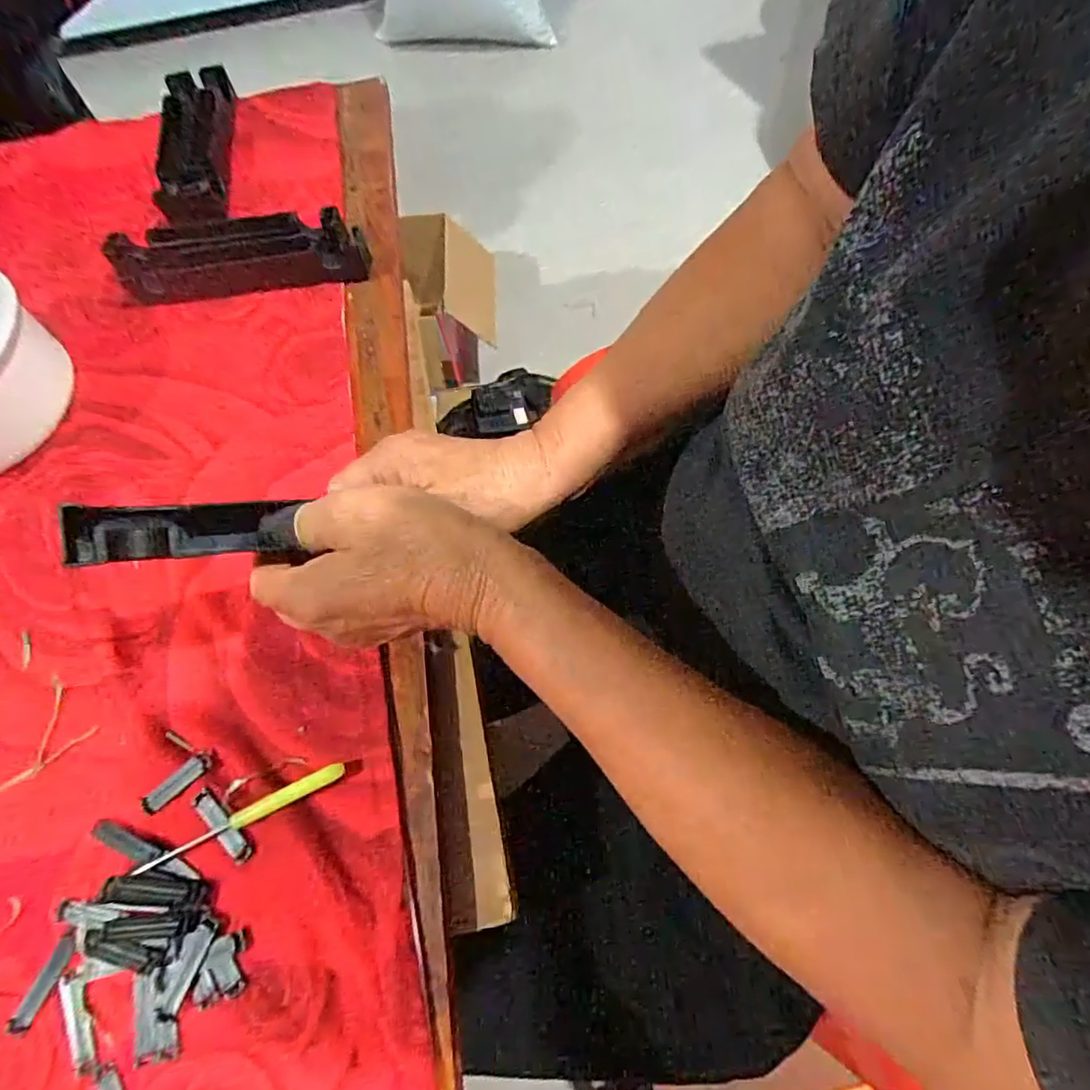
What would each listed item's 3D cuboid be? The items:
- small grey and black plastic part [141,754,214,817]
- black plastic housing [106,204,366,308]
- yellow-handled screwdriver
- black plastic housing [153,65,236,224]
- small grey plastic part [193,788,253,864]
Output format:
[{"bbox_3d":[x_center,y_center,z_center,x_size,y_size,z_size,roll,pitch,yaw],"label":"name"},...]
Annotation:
[{"bbox_3d":[-0.206,0.133,0.328,0.041,0.004,0.011,-39,68,-11],"label":"small grey and black plastic part"},{"bbox_3d":[-0.248,-0.234,0.479,0.205,0.031,0.056,-7,66,3],"label":"black plastic housing"},{"bbox_3d":[-0.161,0.145,0.312,0.117,0.014,0.009,-24,66,-5],"label":"yellow-handled screwdriver"},{"bbox_3d":[-0.321,-0.375,0.548,0.063,0.031,0.193,-14,66,0],"label":"black plastic housing"},{"bbox_3d":[-0.173,0.149,0.316,0.046,0.004,0.010,40,76,20],"label":"small grey plastic part"}]

